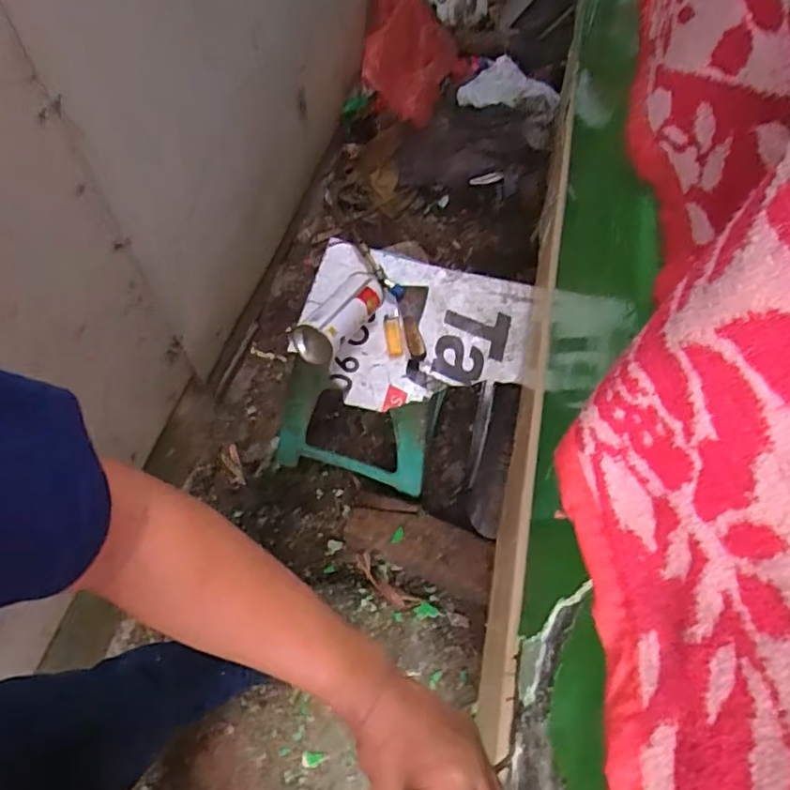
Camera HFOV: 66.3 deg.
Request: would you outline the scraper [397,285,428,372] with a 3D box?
[{"bbox_3d":[0.027,-0.114,0.969,0.045,0.032,0.160,3,61,0],"label":"scraper"}]

